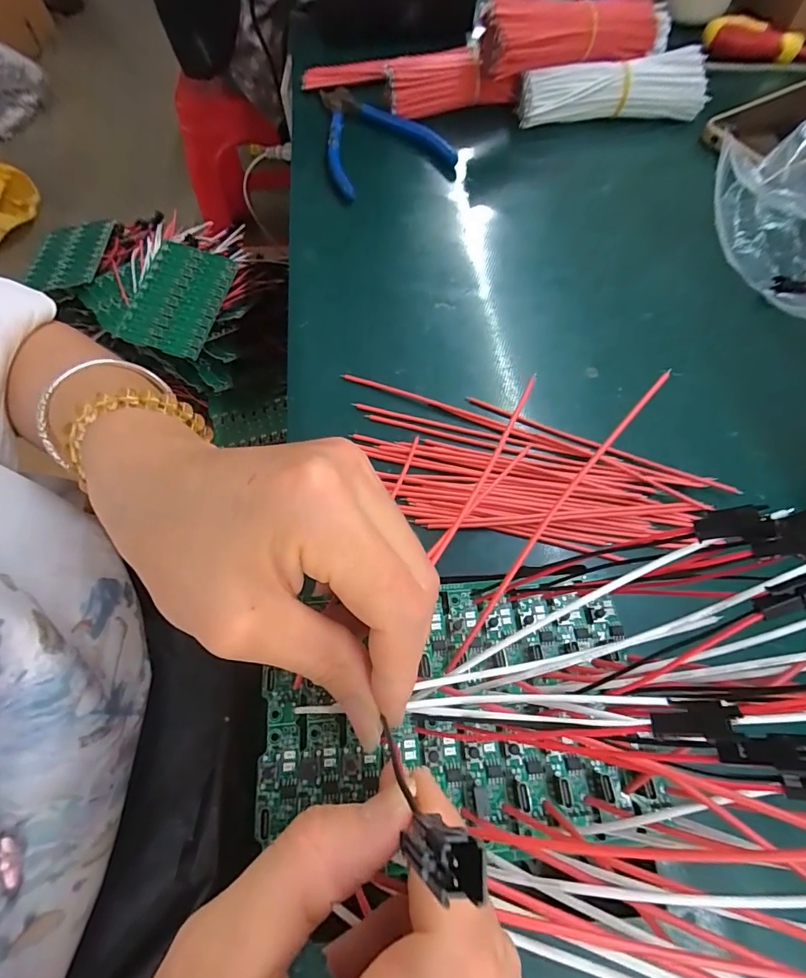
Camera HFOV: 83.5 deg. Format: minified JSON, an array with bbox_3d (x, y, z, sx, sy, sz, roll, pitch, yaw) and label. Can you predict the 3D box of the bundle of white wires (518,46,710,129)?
[{"bbox_3d":[0.166,-0.320,0.366,0.149,0.040,0.033,-4,64,0],"label":"bundle of white wires"}]

